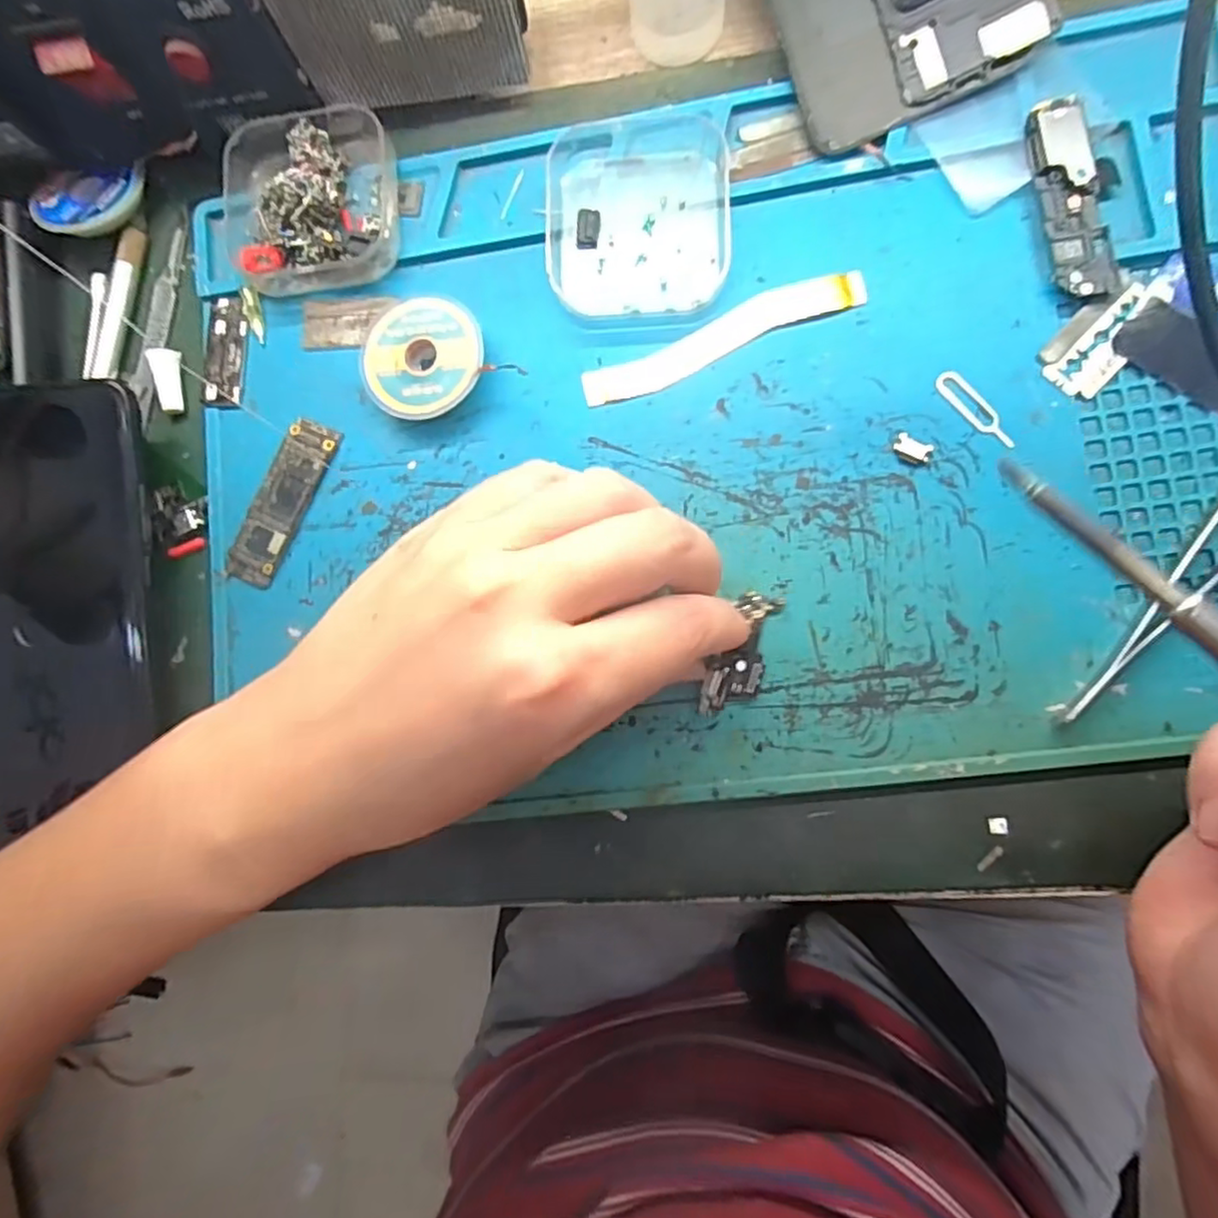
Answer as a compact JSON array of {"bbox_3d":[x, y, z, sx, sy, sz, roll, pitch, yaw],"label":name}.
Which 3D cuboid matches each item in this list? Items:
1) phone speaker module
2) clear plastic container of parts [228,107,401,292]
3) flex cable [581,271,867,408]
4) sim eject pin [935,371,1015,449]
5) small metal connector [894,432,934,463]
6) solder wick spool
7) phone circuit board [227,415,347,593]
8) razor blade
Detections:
[{"bbox_3d":[0.153,-0.136,0.217,0.017,0.007,0.067,-10,86,6],"label":"phone speaker module"},{"bbox_3d":[-0.112,-0.155,0.243,0.063,0.021,0.068,-2,86,7],"label":"clear plastic container of parts"},{"bbox_3d":[0.040,-0.097,0.232,0.102,0.004,0.018,-22,84,5],"label":"flex cable"},{"bbox_3d":[0.123,-0.067,0.217,0.009,0.004,0.033,-40,83,3],"label":"sim eject pin"},{"bbox_3d":[0.102,-0.054,0.219,0.012,0.004,0.007,30,91,8],"label":"small metal connector"},{"bbox_3d":[-0.067,-0.091,0.238,0.044,0.012,0.046,0,87,7],"label":"solder wick spool"},{"bbox_3d":[-0.121,-0.039,0.244,0.020,0.005,0.064,25,90,8],"label":"phone circuit board"},{"bbox_3d":[0.167,-0.089,0.215,0.047,0.004,0.017,-44,77,3],"label":"razor blade"}]

